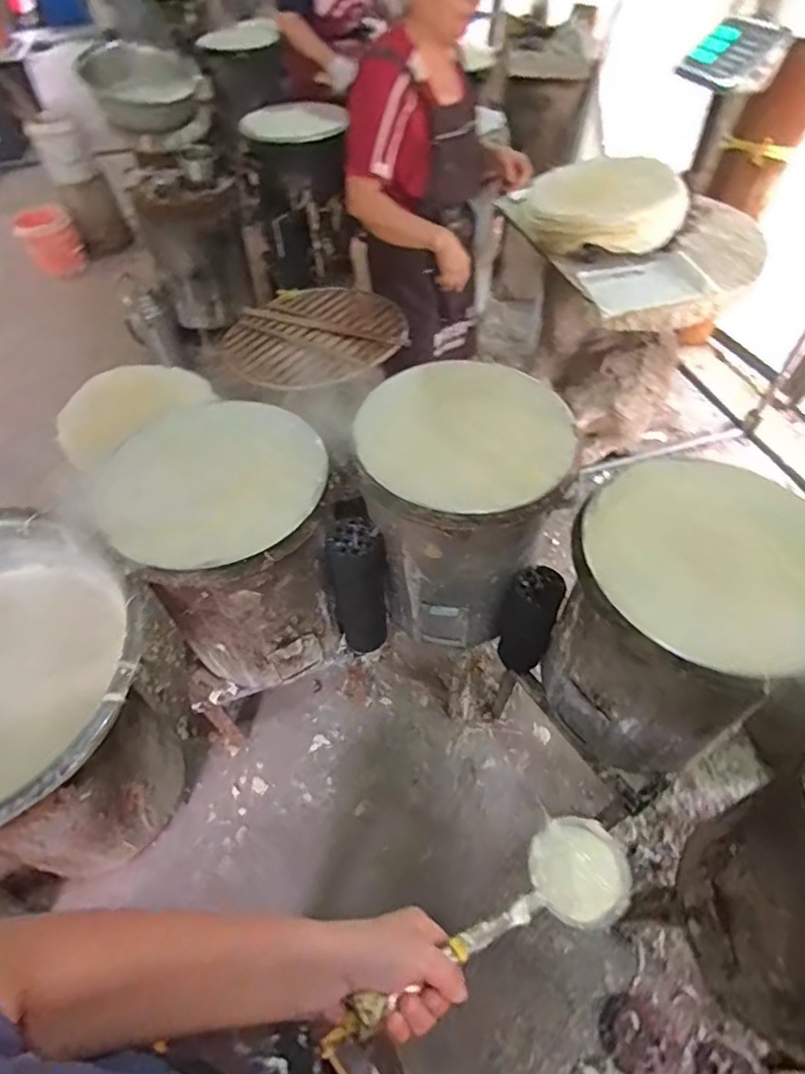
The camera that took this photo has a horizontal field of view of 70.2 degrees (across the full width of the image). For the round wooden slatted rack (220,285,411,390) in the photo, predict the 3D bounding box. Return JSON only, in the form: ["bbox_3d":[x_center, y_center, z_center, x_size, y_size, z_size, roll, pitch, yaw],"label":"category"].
[{"bbox_3d":[-0.189,-0.451,1.276,0.390,0.026,0.366,-1,52,1],"label":"round wooden slatted rack"}]

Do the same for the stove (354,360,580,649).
[{"bbox_3d":[0.113,-0.046,1.170,0.350,0.516,0.331,-1,52,1],"label":"stove"}]

